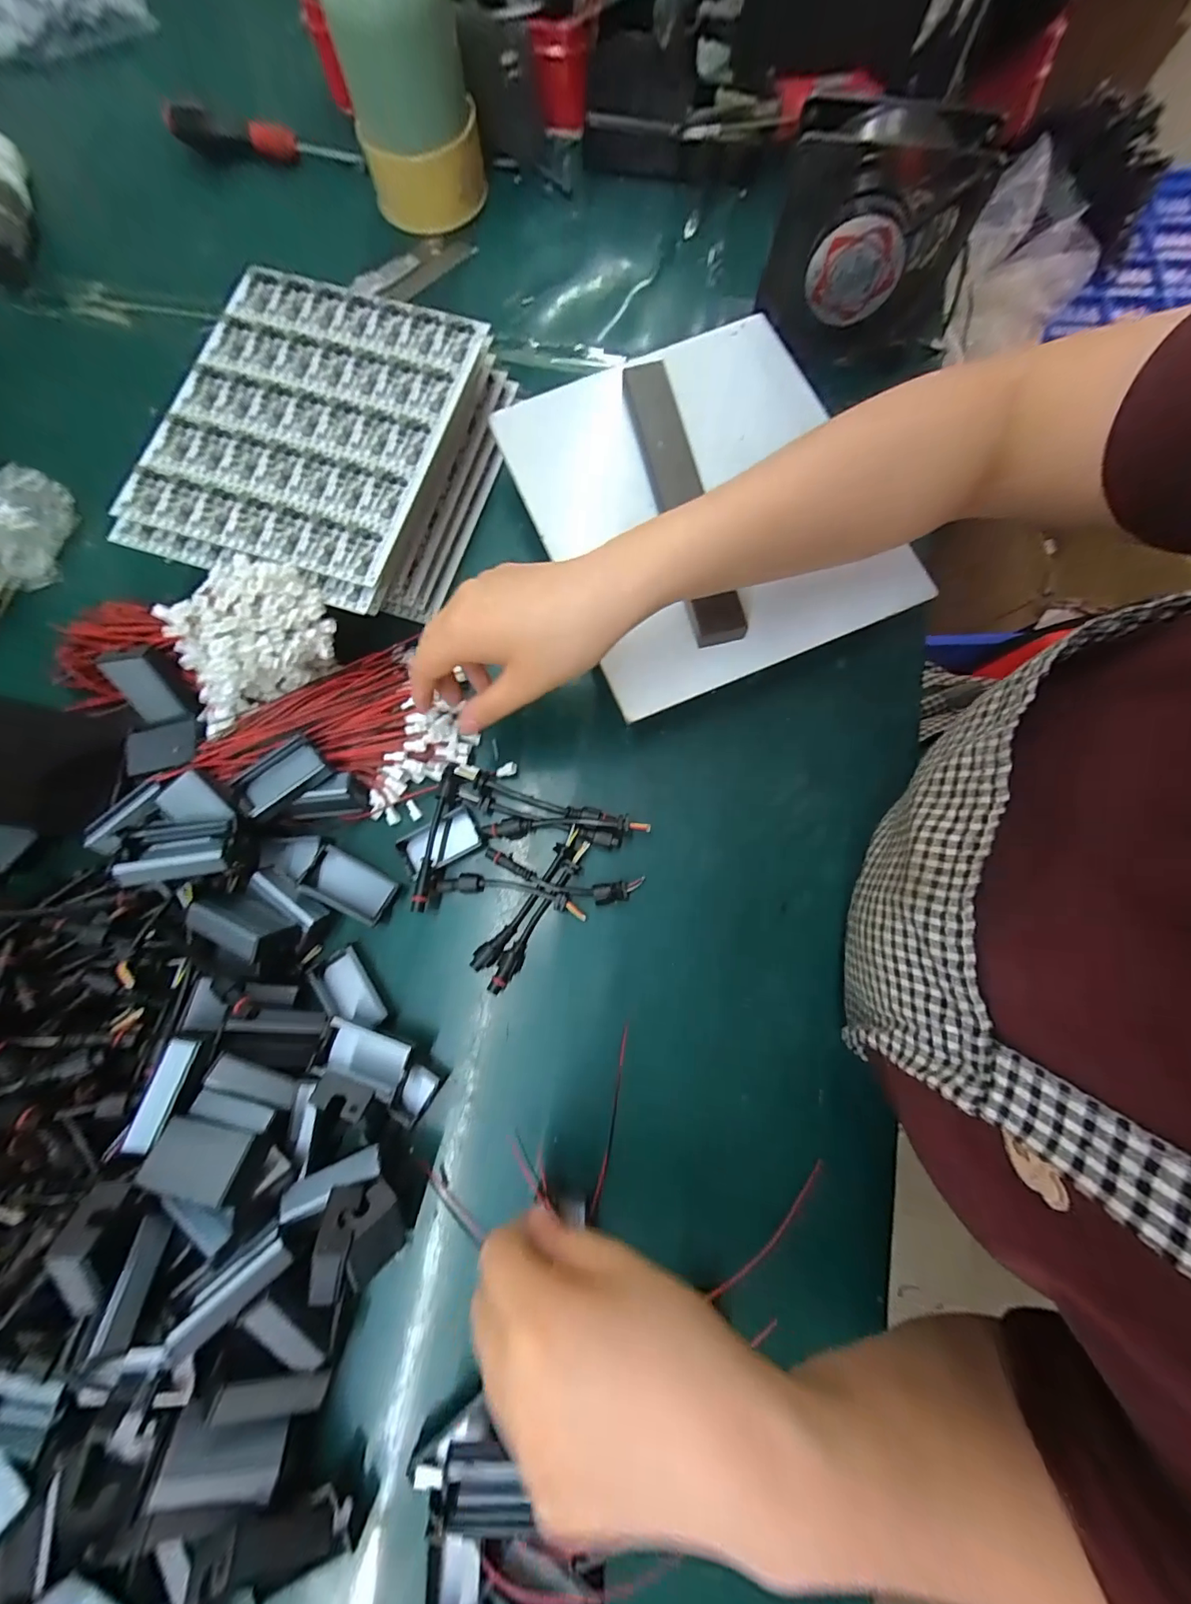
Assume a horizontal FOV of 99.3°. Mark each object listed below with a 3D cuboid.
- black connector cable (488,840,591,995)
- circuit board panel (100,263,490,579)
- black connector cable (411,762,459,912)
[{"bbox_3d":[-0.035,0.071,0.320,0.013,0.012,0.106,30,80,7],"label":"black connector cable"},{"bbox_3d":[-0.184,-0.245,0.321,0.166,0.011,0.196,18,78,4],"label":"circuit board panel"},{"bbox_3d":[-0.101,0.021,0.324,0.012,0.017,0.095,6,78,2],"label":"black connector cable"}]

